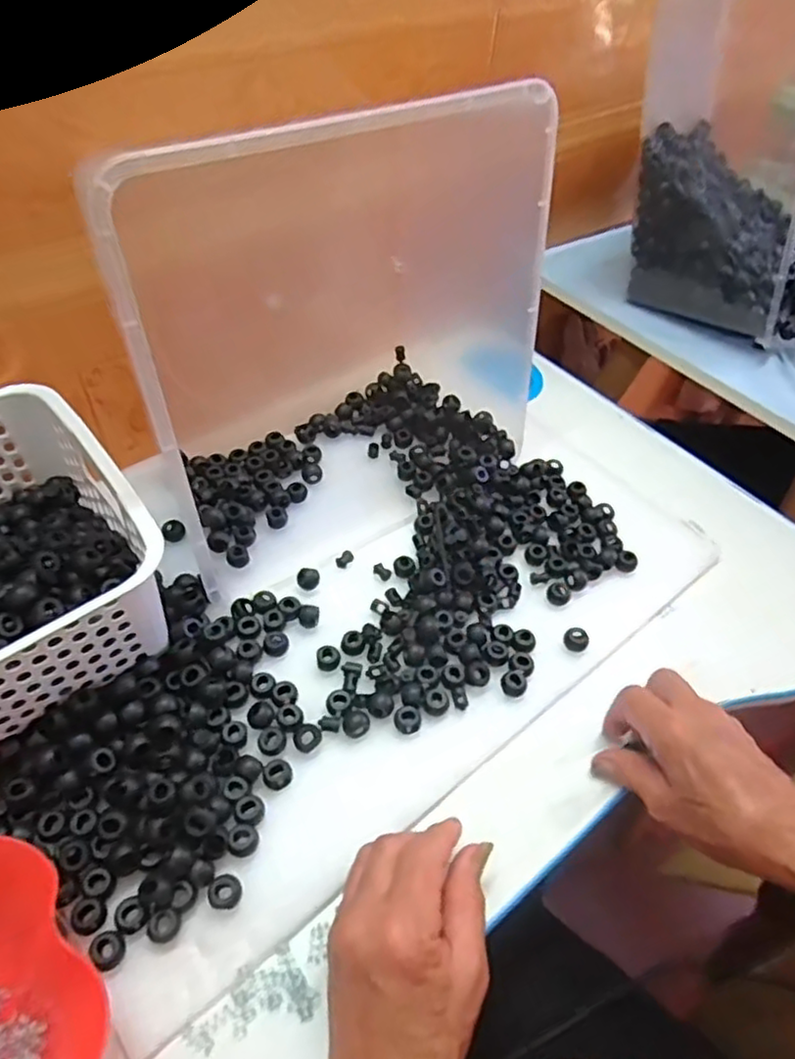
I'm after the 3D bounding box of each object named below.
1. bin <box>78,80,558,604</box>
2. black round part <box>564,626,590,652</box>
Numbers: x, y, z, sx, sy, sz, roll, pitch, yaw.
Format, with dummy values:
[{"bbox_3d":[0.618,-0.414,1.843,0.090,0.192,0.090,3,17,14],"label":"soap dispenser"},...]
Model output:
[{"bbox_3d":[-0.049,-0.155,0.484,0.295,0.276,0.187,-24,56,-23],"label":"bin"},{"bbox_3d":[0.130,0.081,0.491,0.018,0.014,0.016,28,53,18],"label":"black round part"}]

